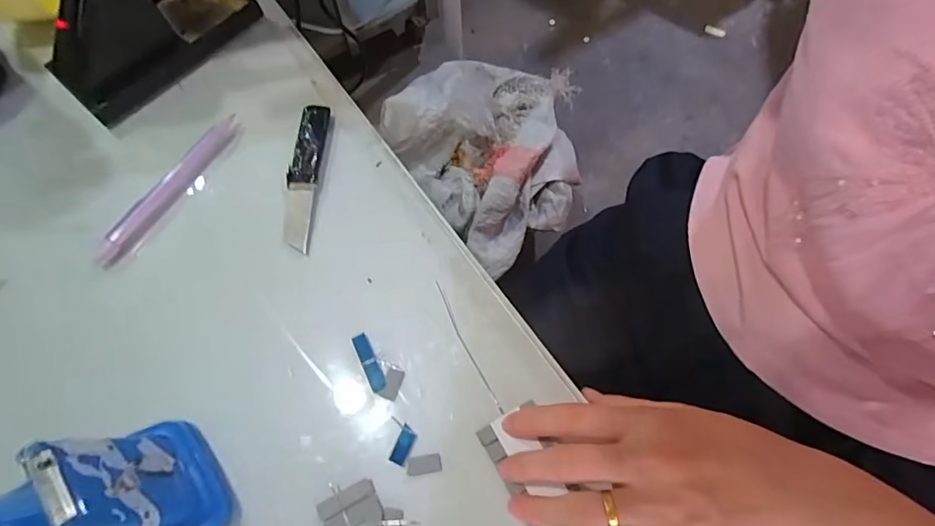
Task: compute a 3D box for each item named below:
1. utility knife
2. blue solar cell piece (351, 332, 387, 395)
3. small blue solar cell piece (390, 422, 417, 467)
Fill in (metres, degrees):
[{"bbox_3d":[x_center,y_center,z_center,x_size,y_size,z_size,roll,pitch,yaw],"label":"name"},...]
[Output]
[{"bbox_3d":[-0.122,-0.065,0.362,0.023,0.006,0.118,2,68,2],"label":"utility knife"},{"bbox_3d":[-0.062,0.062,0.309,0.010,0.004,0.038,-26,70,-9],"label":"blue solar cell piece"},{"bbox_3d":[-0.038,0.108,0.291,0.010,0.004,0.022,23,74,7],"label":"small blue solar cell piece"}]

